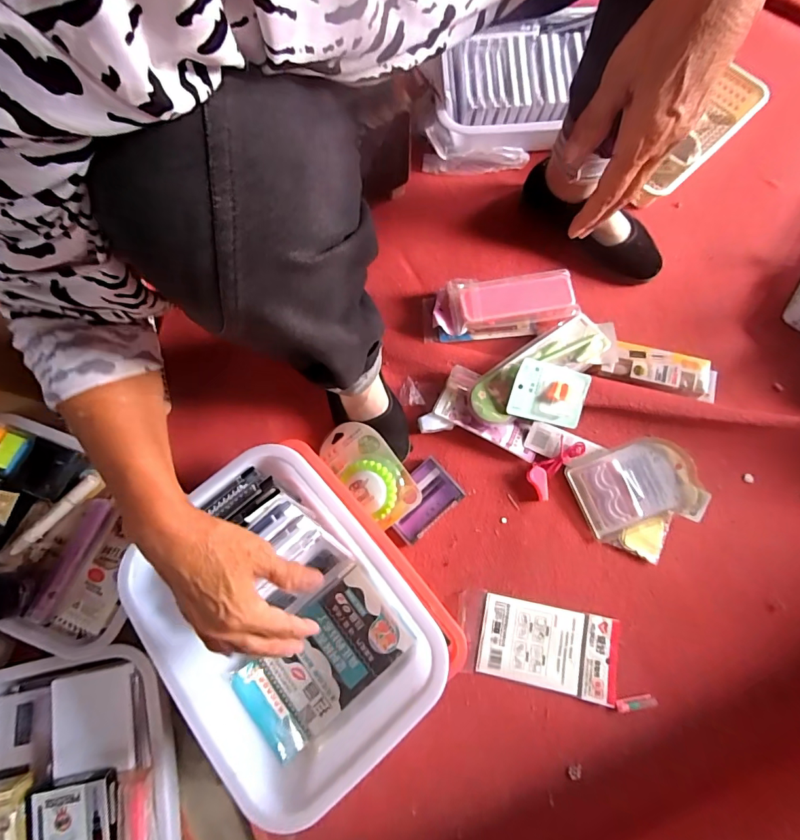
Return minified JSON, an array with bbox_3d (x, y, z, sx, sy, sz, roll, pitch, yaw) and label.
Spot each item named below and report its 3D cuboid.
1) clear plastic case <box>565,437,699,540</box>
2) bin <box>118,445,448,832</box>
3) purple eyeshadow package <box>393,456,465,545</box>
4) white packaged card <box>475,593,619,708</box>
[{"bbox_3d":[0.302,0.084,0.550,0.148,0.023,0.101,-18,78,-4],"label":"clear plastic case"},{"bbox_3d":[-0.114,0.187,0.409,0.211,0.076,0.282,-40,80,-8],"label":"bin"},{"bbox_3d":[0.028,0.107,0.564,0.102,0.012,0.068,-42,80,-8],"label":"purple eyeshadow package"},{"bbox_3d":[0.183,0.281,0.524,0.164,0.008,0.095,11,78,3],"label":"white packaged card"}]

